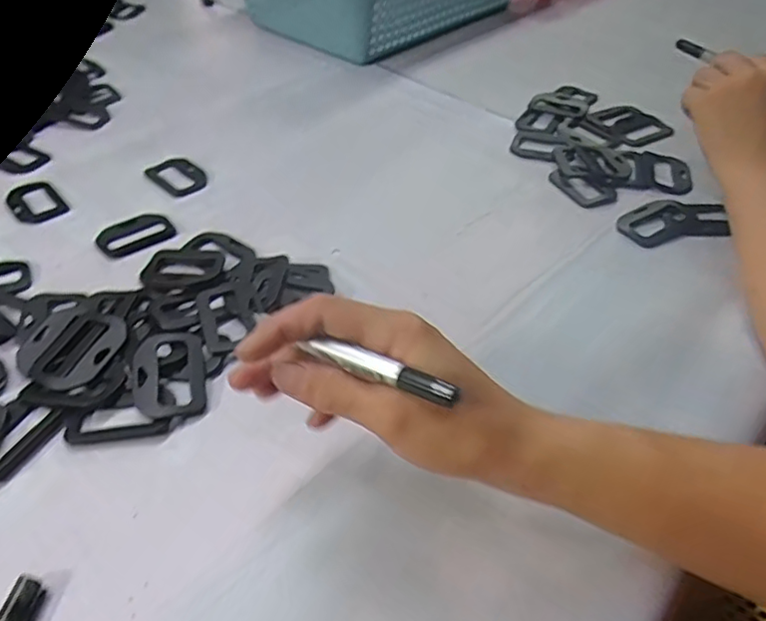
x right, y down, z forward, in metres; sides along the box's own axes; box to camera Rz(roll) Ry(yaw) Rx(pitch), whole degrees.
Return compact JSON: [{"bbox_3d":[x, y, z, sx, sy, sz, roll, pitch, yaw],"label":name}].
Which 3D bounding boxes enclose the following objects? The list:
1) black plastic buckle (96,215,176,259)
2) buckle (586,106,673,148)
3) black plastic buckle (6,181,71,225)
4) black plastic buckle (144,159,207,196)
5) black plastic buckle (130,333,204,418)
[{"bbox_3d":[-0.202,-0.063,0.489,0.058,0.006,0.040,-25,48,-24],"label":"black plastic buckle"},{"bbox_3d":[0.256,-0.192,0.616,0.061,0.012,0.075,-22,47,-21],"label":"buckle"},{"bbox_3d":[-0.302,-0.095,0.521,0.040,0.008,0.059,-31,51,-28],"label":"black plastic buckle"},{"bbox_3d":[-0.189,-0.124,0.558,0.043,0.009,0.053,-31,51,-28],"label":"black plastic buckle"},{"bbox_3d":[-0.133,0.040,0.372,0.043,0.004,0.059,-4,54,-20],"label":"black plastic buckle"}]

